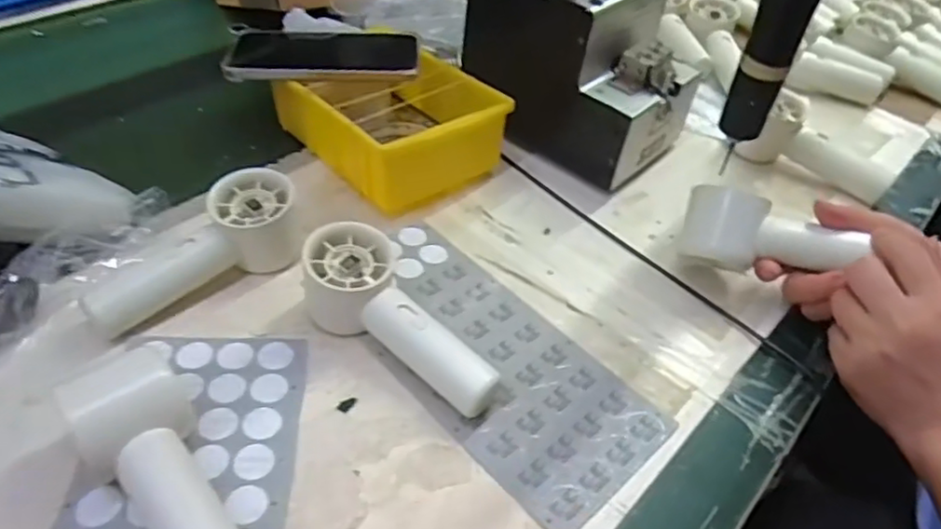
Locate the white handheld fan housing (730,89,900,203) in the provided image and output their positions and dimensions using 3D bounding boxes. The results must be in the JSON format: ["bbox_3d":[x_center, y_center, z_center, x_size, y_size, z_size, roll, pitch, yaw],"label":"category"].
[{"bbox_3d":[0.316,-0.103,0.595,0.060,0.047,0.133,-30,55,-32],"label":"white handheld fan housing"}]

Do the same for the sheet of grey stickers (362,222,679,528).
[{"bbox_3d":[0.006,0.058,0.432,0.107,0.007,0.241,-32,56,-31],"label":"sheet of grey stickers"}]

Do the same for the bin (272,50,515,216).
[{"bbox_3d":[-0.069,-0.128,0.564,0.138,0.068,0.165,-24,52,-28],"label":"bin"}]

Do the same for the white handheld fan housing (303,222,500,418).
[{"bbox_3d":[-0.042,0.034,0.411,0.146,0.055,0.057,29,48,21],"label":"white handheld fan housing"}]

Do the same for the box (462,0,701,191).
[{"bbox_3d":[0.104,-0.183,0.587,0.176,0.146,0.132,37,52,27],"label":"box"}]

